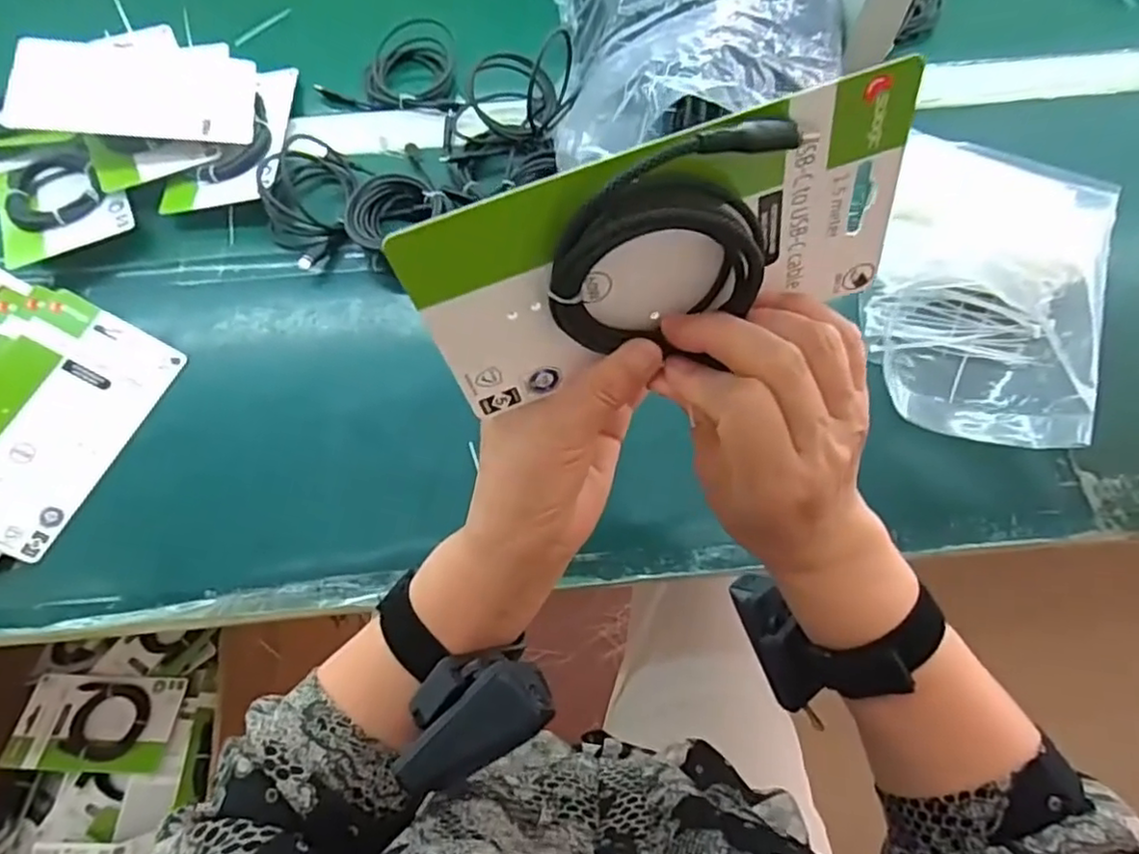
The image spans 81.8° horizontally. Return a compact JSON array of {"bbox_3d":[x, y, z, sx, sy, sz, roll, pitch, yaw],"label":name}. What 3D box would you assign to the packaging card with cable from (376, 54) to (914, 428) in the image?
[{"bbox_3d":[0.036,-0.060,0.241,0.176,0.103,0.018,-18,55,2],"label":"packaging card with cable"}]

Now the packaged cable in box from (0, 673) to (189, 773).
[{"bbox_3d":[-0.542,0.337,0.751,0.184,0.032,0.099,1,68,2],"label":"packaged cable in box"}]

